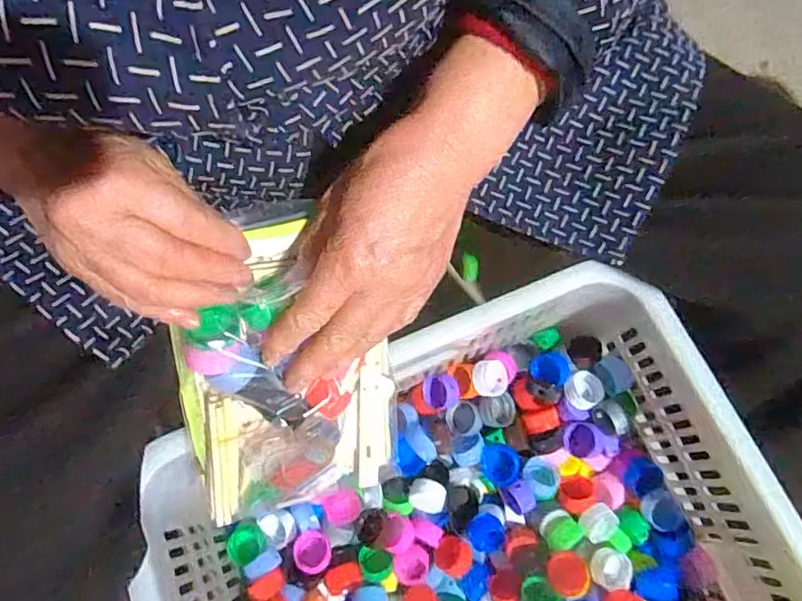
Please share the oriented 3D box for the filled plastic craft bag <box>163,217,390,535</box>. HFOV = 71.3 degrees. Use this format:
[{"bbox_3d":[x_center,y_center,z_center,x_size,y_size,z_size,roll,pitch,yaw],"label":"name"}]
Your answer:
[{"bbox_3d":[-0.072,0.056,0.368,0.138,0.200,0.039,-11,28,-16],"label":"filled plastic craft bag"}]

